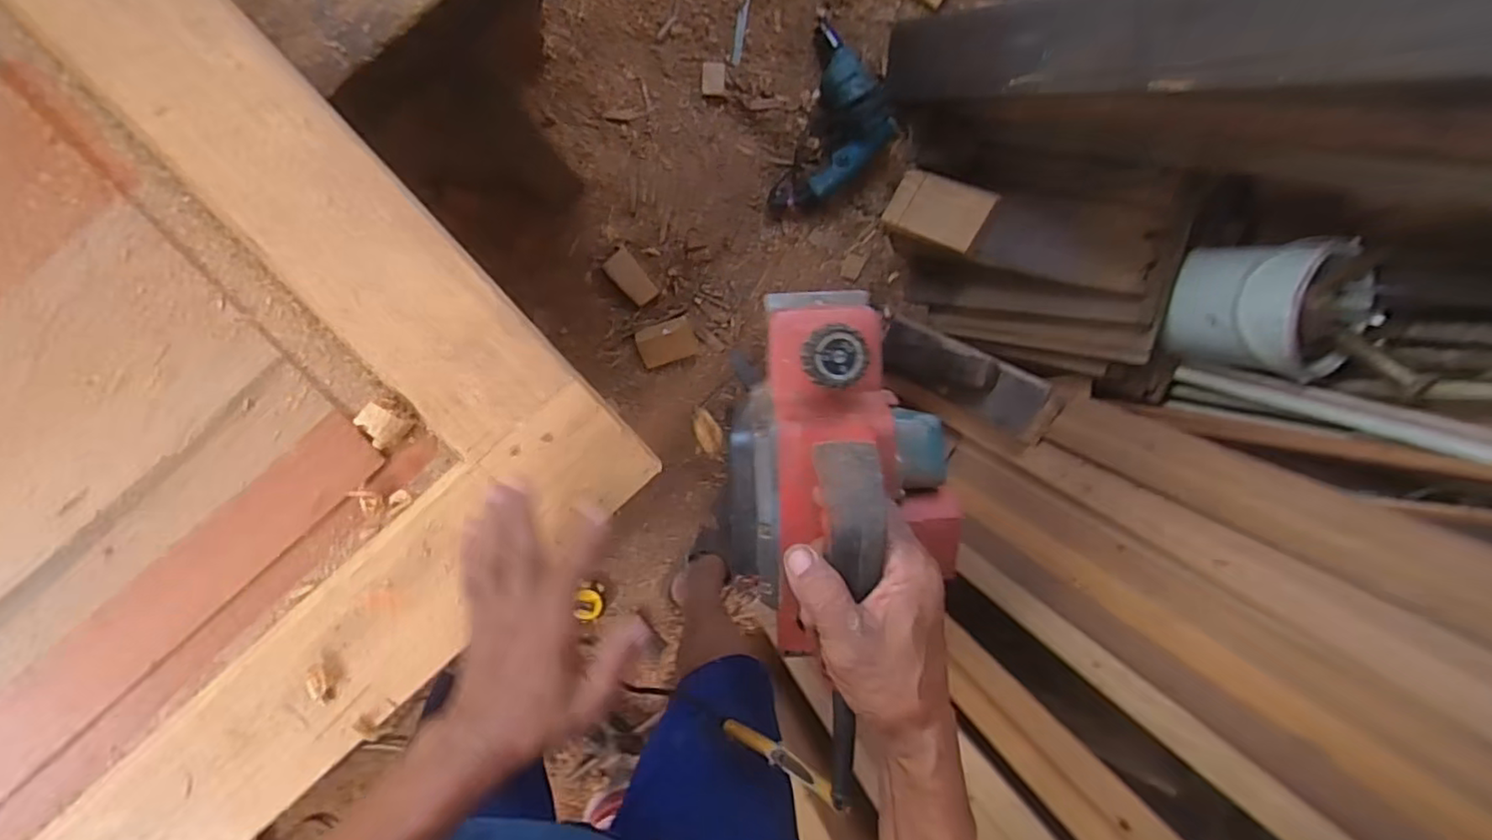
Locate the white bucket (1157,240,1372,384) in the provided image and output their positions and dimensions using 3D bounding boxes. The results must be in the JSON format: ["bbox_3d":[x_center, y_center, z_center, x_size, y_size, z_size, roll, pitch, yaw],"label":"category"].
[{"bbox_3d":[0.779,-0.157,0.942,0.185,0.248,0.185,3,97,-7],"label":"white bucket"}]

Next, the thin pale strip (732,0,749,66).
[{"bbox_3d":[-0.006,-0.659,1.061,0.015,0.004,0.136,8,108,-9],"label":"thin pale strip"}]

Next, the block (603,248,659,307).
[{"bbox_3d":[-0.198,-0.243,1.108,0.049,0.018,0.094,-43,100,0],"label":"block"}]

